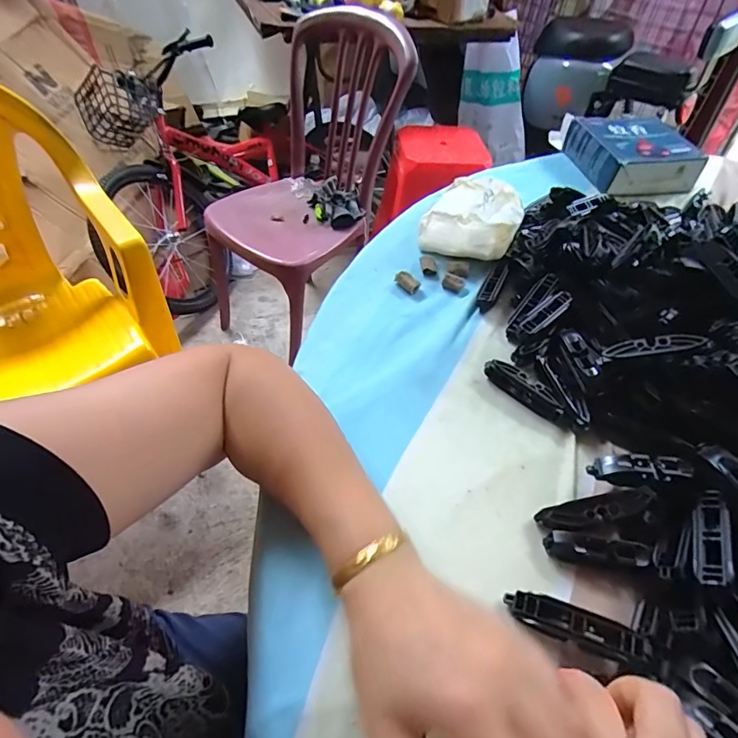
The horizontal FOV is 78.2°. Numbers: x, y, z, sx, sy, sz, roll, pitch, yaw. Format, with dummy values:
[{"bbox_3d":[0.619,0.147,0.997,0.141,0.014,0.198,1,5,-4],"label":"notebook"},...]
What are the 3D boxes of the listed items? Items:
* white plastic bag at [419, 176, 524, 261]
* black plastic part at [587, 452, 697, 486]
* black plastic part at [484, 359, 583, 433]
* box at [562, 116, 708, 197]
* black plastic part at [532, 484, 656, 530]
[{"bbox_3d":[0.125,-0.189,0.538,0.108,0.043,0.142,19,52,12],"label":"white plastic bag"},{"bbox_3d":[0.197,0.075,0.330,0.064,0.018,0.020,3,50,-1],"label":"black plastic part"},{"bbox_3d":[0.141,0.022,0.392,0.090,0.014,0.018,38,58,25],"label":"black plastic part"},{"bbox_3d":[0.382,-0.313,0.661,0.146,0.049,0.155,-10,52,-11],"label":"box"},{"bbox_3d":[0.161,0.100,0.320,0.080,0.012,0.019,-14,51,3],"label":"black plastic part"}]

